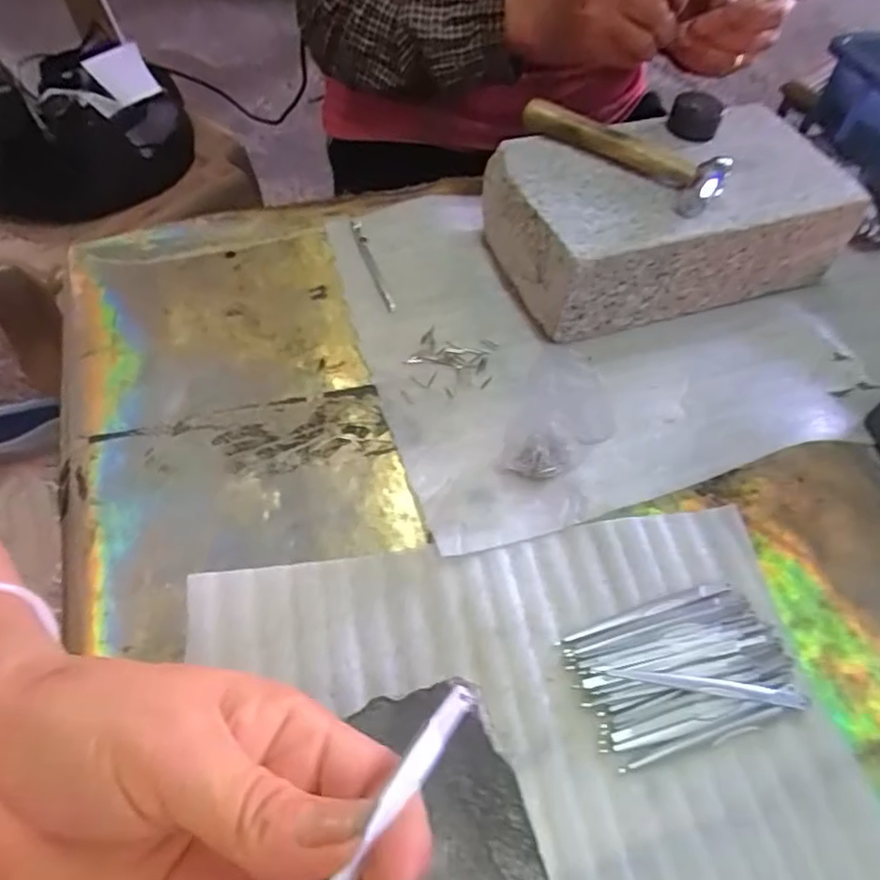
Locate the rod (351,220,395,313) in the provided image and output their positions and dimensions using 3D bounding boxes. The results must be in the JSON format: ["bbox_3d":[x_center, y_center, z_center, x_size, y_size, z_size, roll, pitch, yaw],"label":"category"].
[{"bbox_3d":[-0.053,-0.136,0.484,0.007,0.007,0.102,-15,58,-14],"label":"rod"}]

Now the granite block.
[{"bbox_3d":[0.173,-0.172,0.482,0.249,0.080,0.138,-14,58,-13],"label":"granite block"}]

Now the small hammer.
[{"bbox_3d":[0.132,-0.209,0.446,0.146,0.020,0.054,39,62,21],"label":"small hammer"}]

